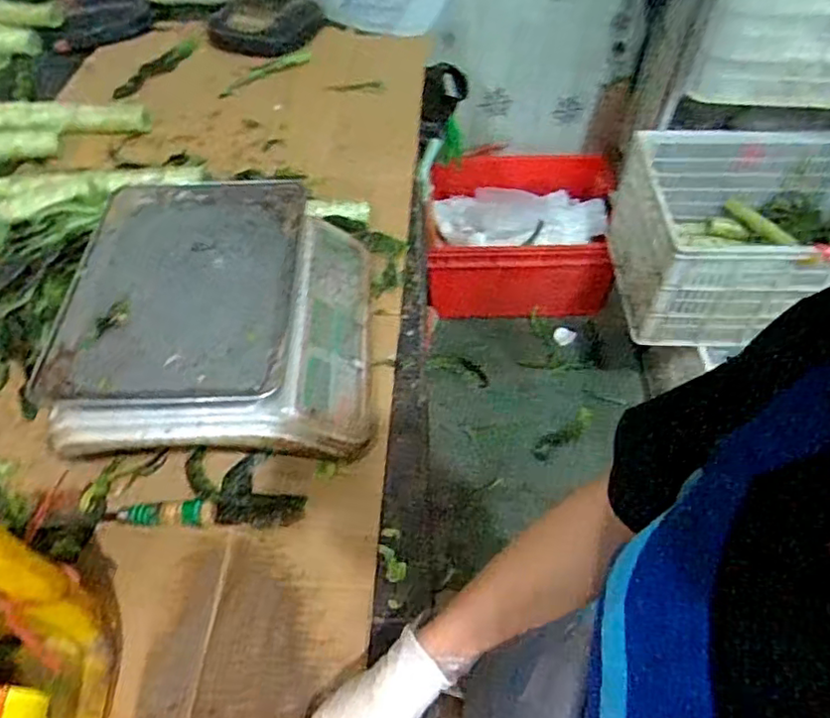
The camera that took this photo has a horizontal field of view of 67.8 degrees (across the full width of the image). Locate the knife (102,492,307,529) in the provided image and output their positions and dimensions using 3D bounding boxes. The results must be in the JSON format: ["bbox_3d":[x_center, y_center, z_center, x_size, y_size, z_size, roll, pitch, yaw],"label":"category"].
[{"bbox_3d":[-0.213,0.153,0.632,0.196,0.017,0.034,-1,52,-1],"label":"knife"}]

